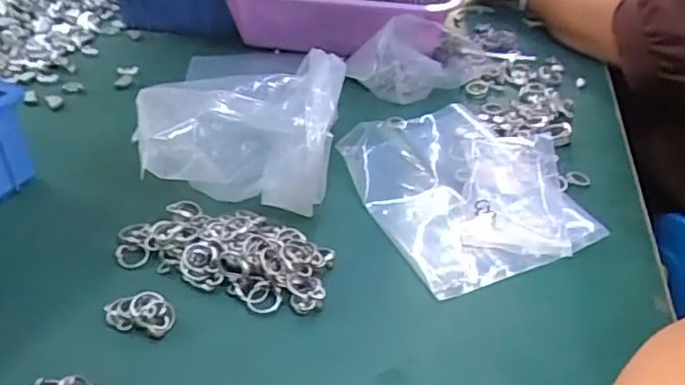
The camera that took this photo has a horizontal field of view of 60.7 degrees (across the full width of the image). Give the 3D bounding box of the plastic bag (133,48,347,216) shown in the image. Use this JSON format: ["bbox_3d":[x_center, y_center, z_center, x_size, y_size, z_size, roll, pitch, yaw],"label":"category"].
[{"bbox_3d":[-0.074,-0.047,0.493,0.174,0.094,0.150,-7,37,-12],"label":"plastic bag"}]

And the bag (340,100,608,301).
[{"bbox_3d":[0.106,-0.009,0.511,0.171,0.036,0.213,-12,38,-18],"label":"bag"}]

